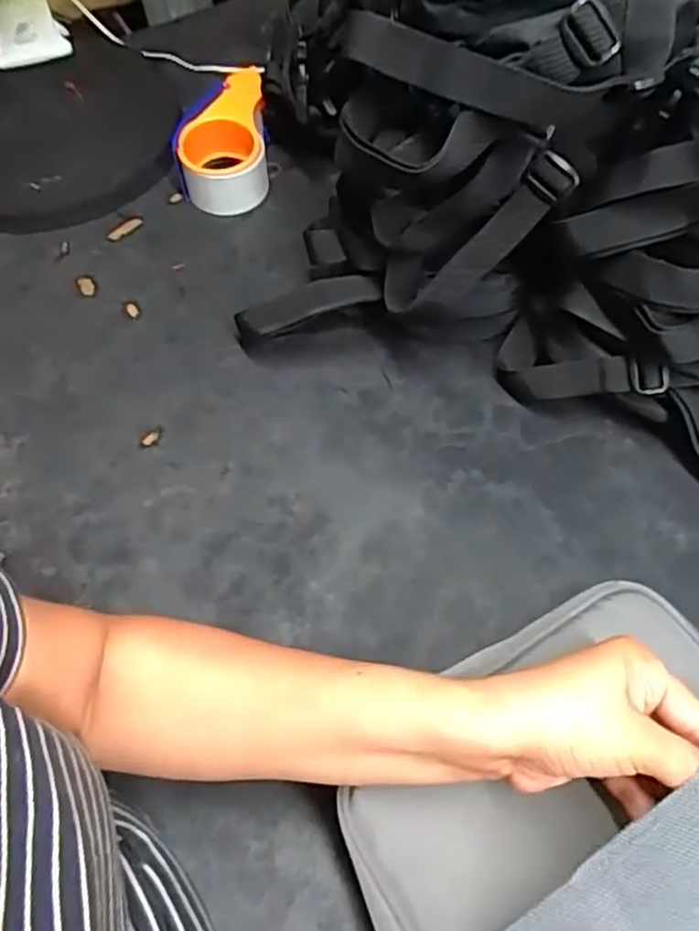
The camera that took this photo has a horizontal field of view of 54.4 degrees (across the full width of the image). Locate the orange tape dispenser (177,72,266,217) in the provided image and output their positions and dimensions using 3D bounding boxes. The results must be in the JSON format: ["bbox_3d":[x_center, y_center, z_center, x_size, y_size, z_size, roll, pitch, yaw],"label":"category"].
[{"bbox_3d":[-0.126,-0.325,0.682,0.084,0.065,0.133,-4,59,-1],"label":"orange tape dispenser"}]

